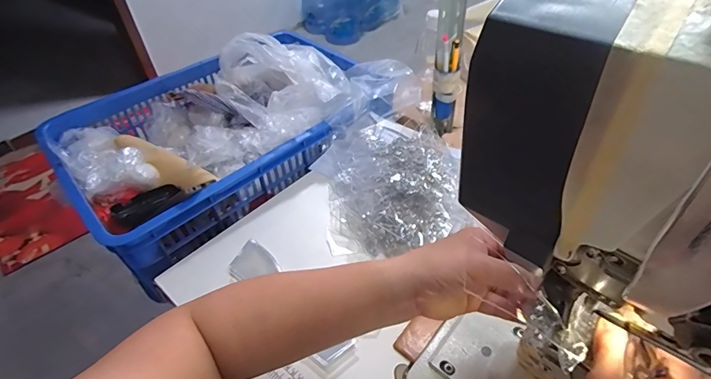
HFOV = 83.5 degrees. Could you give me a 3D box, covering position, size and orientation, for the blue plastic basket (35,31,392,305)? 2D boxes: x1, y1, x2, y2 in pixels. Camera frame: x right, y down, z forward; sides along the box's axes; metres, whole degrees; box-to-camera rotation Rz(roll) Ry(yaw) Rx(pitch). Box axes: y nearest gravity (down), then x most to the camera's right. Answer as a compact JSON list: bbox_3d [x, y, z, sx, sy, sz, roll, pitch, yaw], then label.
[{"bbox_3d":[-0.261,-0.136,0.801,0.427,0.144,0.579,33,56,32],"label":"blue plastic basket"}]

